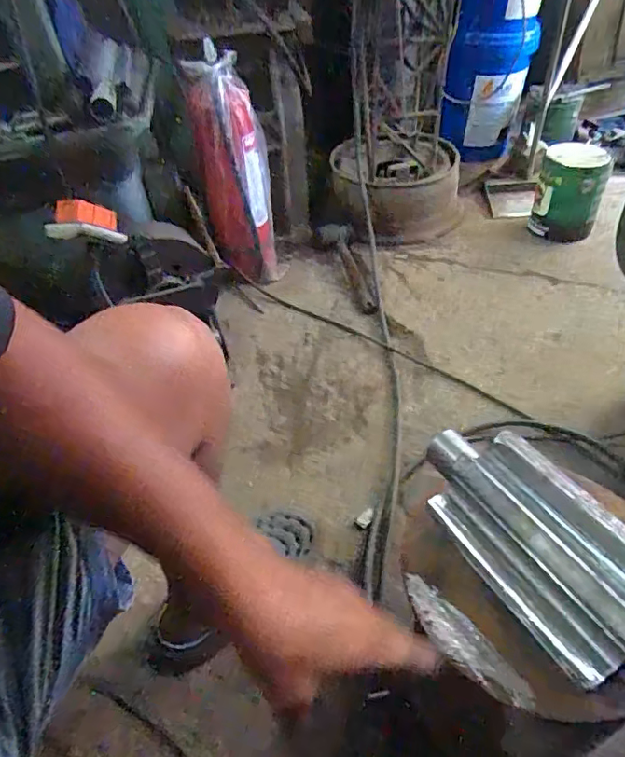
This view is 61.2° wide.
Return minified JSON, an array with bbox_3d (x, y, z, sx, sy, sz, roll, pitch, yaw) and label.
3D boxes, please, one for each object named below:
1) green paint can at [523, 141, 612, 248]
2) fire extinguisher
[{"bbox_3d":[0.676,-0.495,1.395,0.154,0.204,0.149,14,48,19],"label":"green paint can"},{"bbox_3d":[-0.180,-0.462,1.237,0.155,0.481,0.138,-9,44,-1],"label":"fire extinguisher"}]

